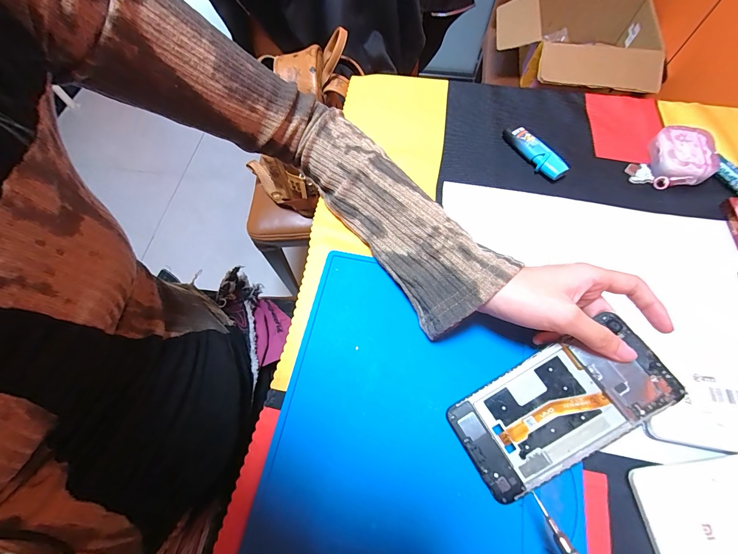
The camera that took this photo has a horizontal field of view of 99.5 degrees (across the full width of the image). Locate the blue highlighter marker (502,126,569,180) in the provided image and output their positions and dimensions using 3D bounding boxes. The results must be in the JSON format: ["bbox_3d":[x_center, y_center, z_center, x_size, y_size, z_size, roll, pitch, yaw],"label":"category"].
[{"bbox_3d":[0.185,-0.141,0.351,0.021,0.016,0.081,-29,69,-12],"label":"blue highlighter marker"}]

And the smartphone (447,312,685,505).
[{"bbox_3d":[0.138,0.095,0.228,0.149,0.007,0.072,-28,68,3],"label":"smartphone"}]

